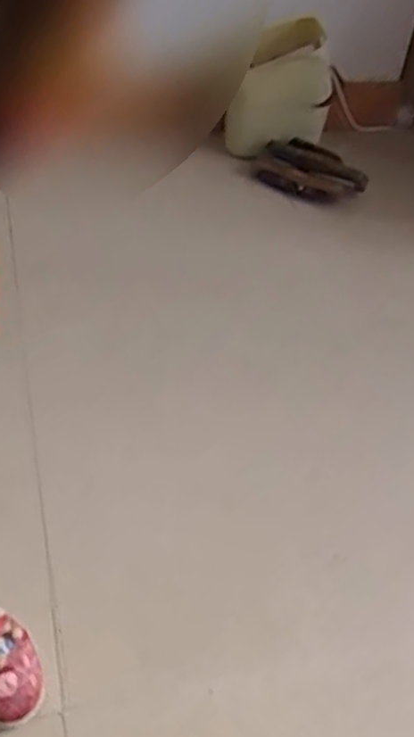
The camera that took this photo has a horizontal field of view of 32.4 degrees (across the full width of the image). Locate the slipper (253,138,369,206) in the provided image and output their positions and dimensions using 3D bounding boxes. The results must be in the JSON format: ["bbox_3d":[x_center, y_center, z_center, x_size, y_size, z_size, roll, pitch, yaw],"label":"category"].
[{"bbox_3d":[0.210,-0.413,1.502,0.251,0.087,0.082,32,45,25],"label":"slipper"}]

